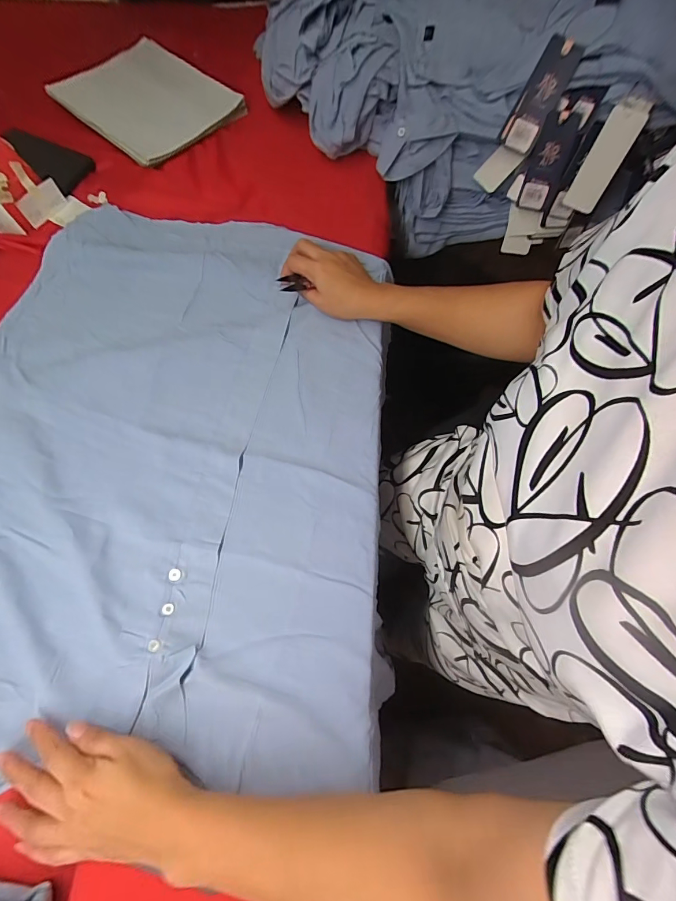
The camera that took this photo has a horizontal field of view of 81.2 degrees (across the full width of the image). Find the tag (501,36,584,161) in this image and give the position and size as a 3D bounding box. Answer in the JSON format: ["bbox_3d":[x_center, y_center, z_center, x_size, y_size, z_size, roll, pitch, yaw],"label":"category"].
[{"bbox_3d":[0.273,-0.478,0.538,0.047,0.116,0.011,33,51,7],"label":"tag"}]

